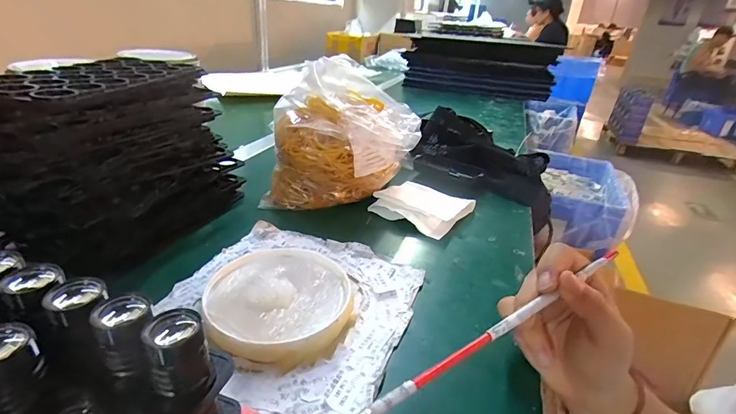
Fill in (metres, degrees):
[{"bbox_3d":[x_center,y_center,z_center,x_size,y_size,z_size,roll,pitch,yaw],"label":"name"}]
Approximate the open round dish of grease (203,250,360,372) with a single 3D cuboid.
[{"bbox_3d":[-0.073,0.079,0.321,0.117,0.016,0.121,4,27,-2],"label":"open round dish of grease"}]

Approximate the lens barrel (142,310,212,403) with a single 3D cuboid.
[{"bbox_3d":[-0.080,0.064,0.163,0.022,0.034,0.022,-16,34,-35],"label":"lens barrel"}]

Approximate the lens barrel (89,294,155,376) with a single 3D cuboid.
[{"bbox_3d":[-0.105,0.057,0.170,0.020,0.032,0.020,7,27,4],"label":"lens barrel"}]

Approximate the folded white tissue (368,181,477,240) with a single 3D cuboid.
[{"bbox_3d":[0.072,-0.004,0.500,0.100,0.021,0.104,24,33,32],"label":"folded white tissue"}]

